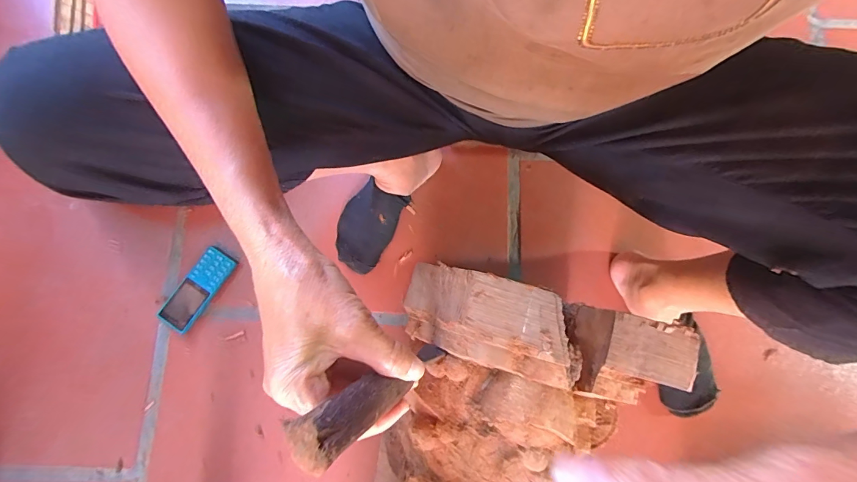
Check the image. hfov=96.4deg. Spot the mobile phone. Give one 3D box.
[{"bbox_3d":[-0.343,0.071,0.568,0.056,0.014,0.126,29,80,4],"label":"mobile phone"}]

